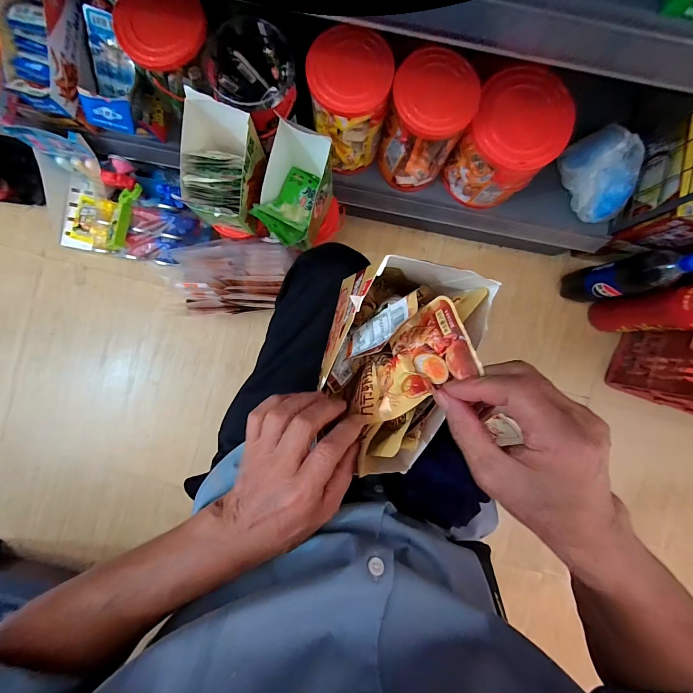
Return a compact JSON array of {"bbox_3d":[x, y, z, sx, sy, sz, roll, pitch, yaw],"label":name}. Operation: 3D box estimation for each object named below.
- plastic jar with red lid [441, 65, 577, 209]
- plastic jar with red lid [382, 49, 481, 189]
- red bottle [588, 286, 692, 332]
[{"bbox_3d":[0.283,-0.360,0.586,0.152,0.164,0.146,-38,90,1],"label":"plastic jar with red lid"},{"bbox_3d":[0.137,-0.383,0.577,0.126,0.175,0.123,0,92,-1],"label":"plastic jar with red lid"},{"bbox_3d":[0.699,-0.083,0.739,0.083,0.295,0.095,0,92,-1],"label":"red bottle"}]

